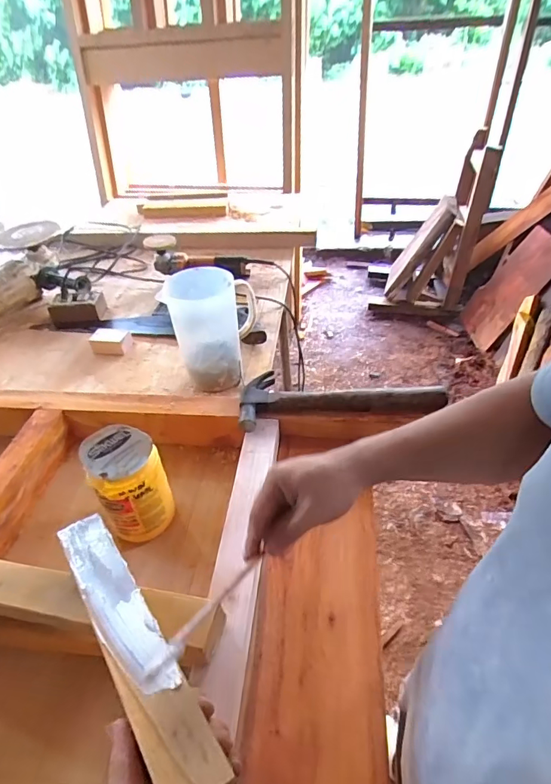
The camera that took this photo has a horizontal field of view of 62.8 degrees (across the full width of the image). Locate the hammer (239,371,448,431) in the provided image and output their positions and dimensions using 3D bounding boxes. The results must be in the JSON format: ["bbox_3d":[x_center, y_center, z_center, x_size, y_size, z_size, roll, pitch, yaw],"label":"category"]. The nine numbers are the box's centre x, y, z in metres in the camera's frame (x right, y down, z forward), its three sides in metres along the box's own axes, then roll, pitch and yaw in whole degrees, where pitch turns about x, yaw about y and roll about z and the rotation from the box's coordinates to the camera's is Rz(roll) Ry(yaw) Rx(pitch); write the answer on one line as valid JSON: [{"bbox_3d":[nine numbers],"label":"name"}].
[{"bbox_3d":[0.108,-0.002,0.764,0.335,0.025,0.117,-6,39,-3],"label":"hammer"}]

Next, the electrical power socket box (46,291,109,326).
[{"bbox_3d":[-0.495,-0.204,1.136,0.139,0.049,0.057,-11,42,-8],"label":"electrical power socket box"}]

